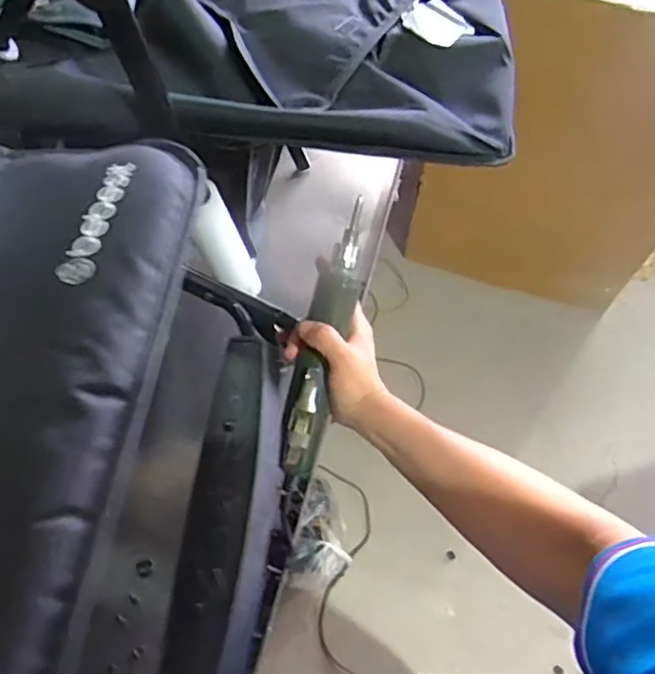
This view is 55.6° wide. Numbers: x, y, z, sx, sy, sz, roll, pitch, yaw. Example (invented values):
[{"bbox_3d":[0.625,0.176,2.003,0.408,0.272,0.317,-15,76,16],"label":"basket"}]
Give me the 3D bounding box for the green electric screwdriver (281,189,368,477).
[{"bbox_3d":[-0.001,0.003,0.553,0.043,0.035,0.245,12,88,5],"label":"green electric screwdriver"}]

